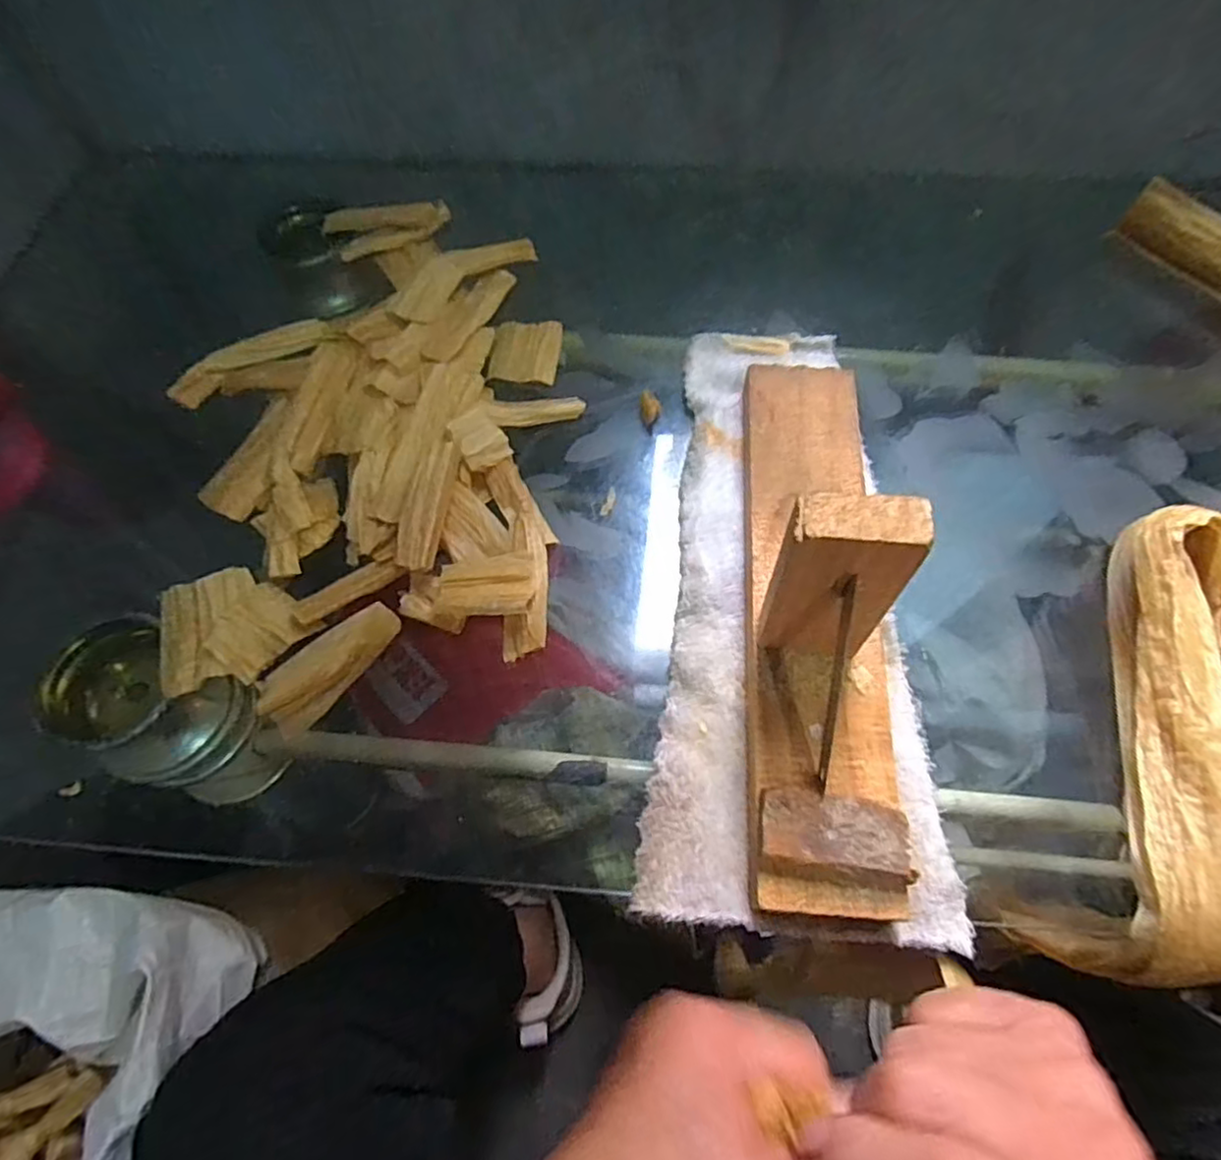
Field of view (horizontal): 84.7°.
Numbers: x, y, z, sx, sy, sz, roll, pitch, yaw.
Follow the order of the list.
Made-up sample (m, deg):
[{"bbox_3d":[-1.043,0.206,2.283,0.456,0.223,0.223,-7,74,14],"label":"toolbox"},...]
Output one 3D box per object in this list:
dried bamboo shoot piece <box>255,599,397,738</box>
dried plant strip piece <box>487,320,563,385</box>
[{"bbox_3d":[-0.136,0.040,0.325,0.072,0.014,0.034,-40,71,-17],"label":"dried bamboo shoot piece"},{"bbox_3d":[-0.053,-0.144,0.417,0.042,0.004,0.052,3,64,2],"label":"dried plant strip piece"}]

